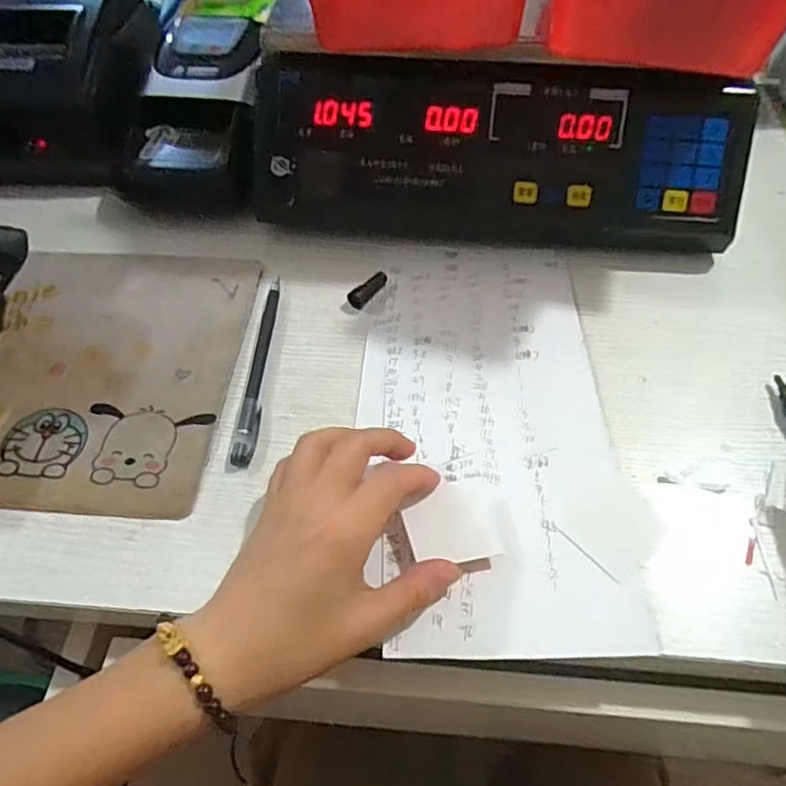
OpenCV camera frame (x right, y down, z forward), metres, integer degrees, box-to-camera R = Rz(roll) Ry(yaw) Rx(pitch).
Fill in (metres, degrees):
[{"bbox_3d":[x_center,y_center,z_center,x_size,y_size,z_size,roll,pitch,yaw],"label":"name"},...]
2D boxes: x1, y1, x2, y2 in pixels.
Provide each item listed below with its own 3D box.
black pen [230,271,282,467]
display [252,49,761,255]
[{"bbox_3d":[-0.087,-0.019,0.392,0.014,0.009,0.148,2,56,3],"label":"black pen"},{"bbox_3d":[0.071,-0.168,0.431,0.349,0.107,0.072,4,56,4],"label":"display"}]

